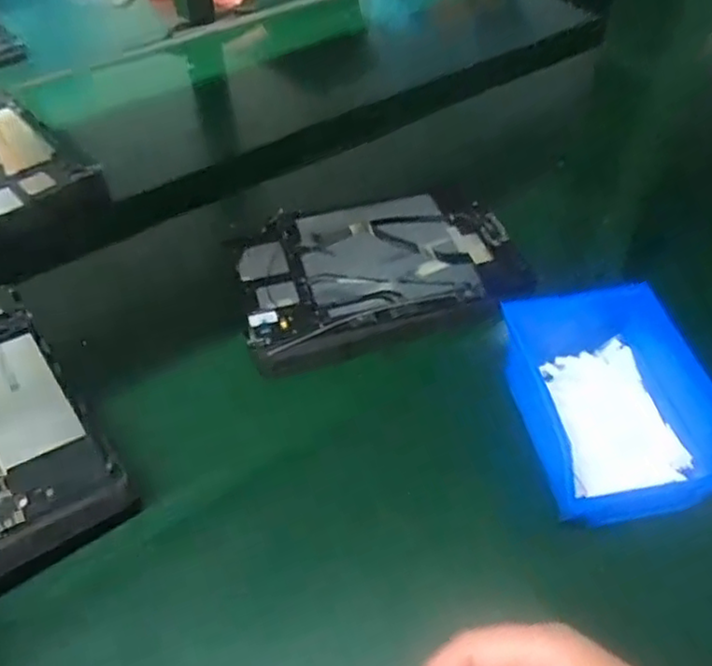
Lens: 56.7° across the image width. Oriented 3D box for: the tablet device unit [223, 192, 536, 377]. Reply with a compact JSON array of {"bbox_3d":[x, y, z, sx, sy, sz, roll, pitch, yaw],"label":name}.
[{"bbox_3d":[0.017,-0.056,0.569,0.236,0.023,0.165,-16,51,-10],"label":"tablet device unit"}]

